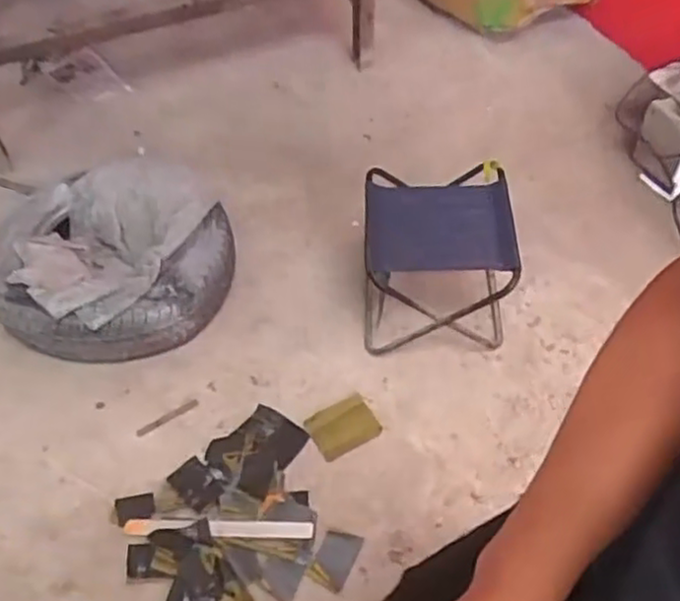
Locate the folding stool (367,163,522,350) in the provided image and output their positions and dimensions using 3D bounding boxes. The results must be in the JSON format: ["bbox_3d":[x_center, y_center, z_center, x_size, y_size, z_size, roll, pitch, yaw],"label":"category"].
[{"bbox_3d":[0.219,-0.101,1.607,0.333,0.298,0.387,4,50,2],"label":"folding stool"}]

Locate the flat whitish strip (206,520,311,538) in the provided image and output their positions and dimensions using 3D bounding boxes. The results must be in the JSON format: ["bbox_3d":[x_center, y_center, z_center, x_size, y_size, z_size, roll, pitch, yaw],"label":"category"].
[{"bbox_3d":[-0.151,0.438,1.342,0.196,0.004,0.032,1,57,1],"label":"flat whitish strip"}]

